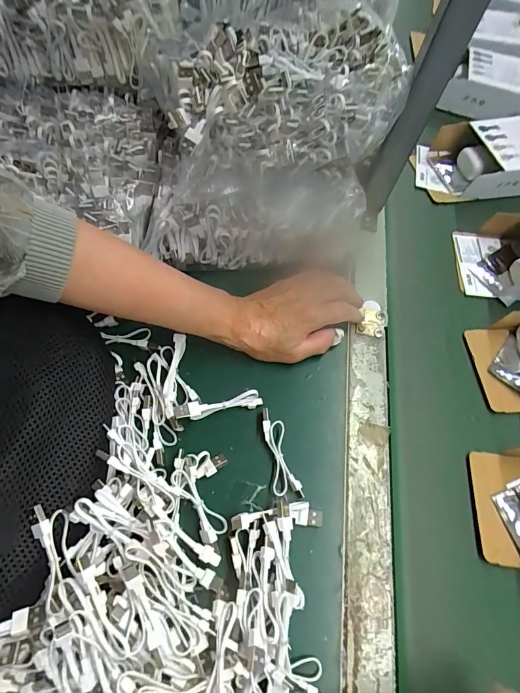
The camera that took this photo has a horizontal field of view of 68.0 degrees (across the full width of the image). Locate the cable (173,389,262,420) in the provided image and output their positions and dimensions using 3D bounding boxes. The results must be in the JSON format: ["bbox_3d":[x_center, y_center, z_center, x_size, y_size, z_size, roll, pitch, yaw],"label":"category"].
[{"bbox_3d":[-0.036,0.053,0.347,0.078,0.018,0.013,-11,59,-9],"label":"cable"}]

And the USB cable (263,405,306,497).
[{"bbox_3d":[0.018,0.091,0.339,0.023,0.012,0.078,-8,59,-7],"label":"USB cable"}]

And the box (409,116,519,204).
[{"bbox_3d":[0.345,-0.259,0.532,0.255,0.062,0.105,-7,59,-6],"label":"box"}]

